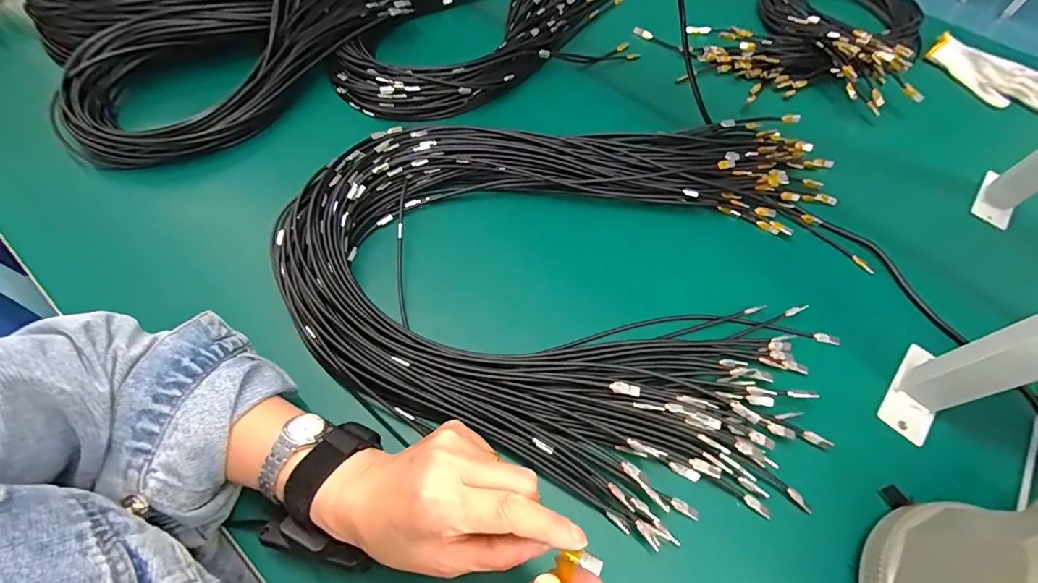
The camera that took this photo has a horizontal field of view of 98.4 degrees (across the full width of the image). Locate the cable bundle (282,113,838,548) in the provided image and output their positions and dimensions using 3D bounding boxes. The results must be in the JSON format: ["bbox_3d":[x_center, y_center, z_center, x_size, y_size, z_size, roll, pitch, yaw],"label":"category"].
[{"bbox_3d":[0.061,-0.065,0.454,0.495,0.056,0.481,23,61,9],"label":"cable bundle"}]

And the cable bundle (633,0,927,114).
[{"bbox_3d":[0.467,-0.396,0.673,0.502,0.057,0.316,-27,65,-19],"label":"cable bundle"}]

